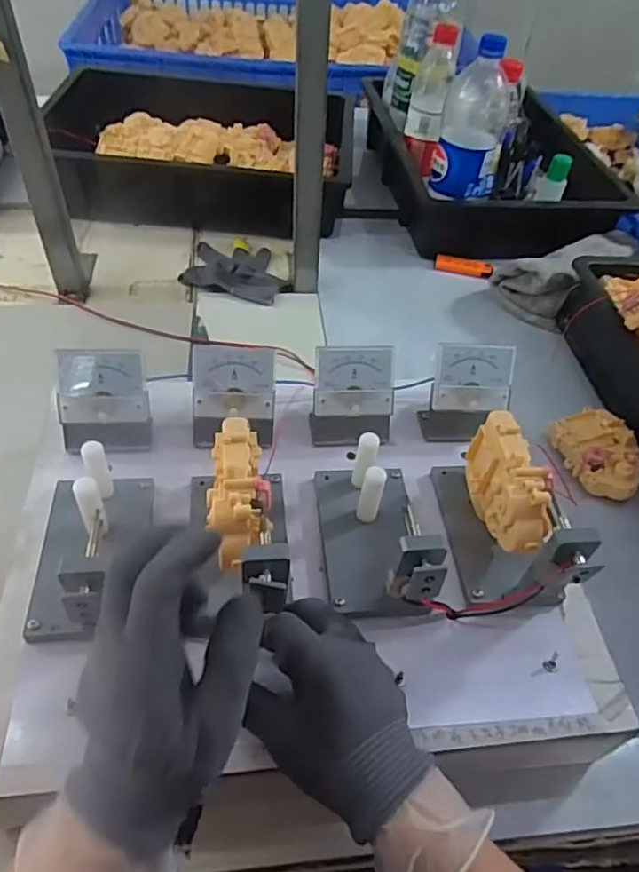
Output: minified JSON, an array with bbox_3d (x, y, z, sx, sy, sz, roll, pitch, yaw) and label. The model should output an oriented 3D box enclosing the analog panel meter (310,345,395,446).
[{"bbox_3d":[0.026,-0.030,0.488,0.065,0.072,0.044,0,48,-5],"label":"analog panel meter"}]

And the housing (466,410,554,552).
[{"bbox_3d":[0.132,0.037,0.420,0.034,0.065,0.095,2,48,-3],"label":"housing"}]

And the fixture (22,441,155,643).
[{"bbox_3d":[-0.150,0.062,0.384,0.070,0.071,0.129,-2,49,-7],"label":"fixture"}]

